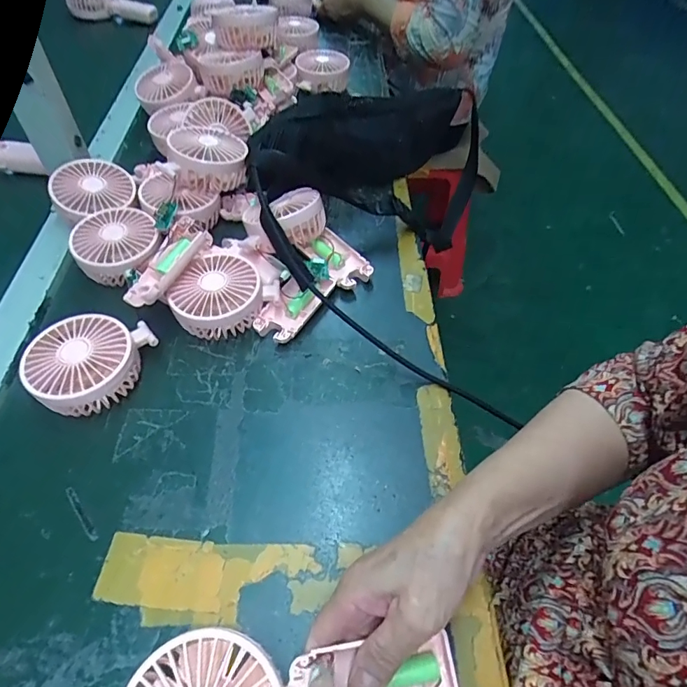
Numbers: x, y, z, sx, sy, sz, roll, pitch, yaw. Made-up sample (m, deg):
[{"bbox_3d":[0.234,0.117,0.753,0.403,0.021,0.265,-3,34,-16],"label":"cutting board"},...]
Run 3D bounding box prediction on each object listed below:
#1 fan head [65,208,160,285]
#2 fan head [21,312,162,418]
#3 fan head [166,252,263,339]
[{"bbox_3d":[-0.238,-0.104,0.481,0.084,0.036,0.084,0,53,-1],"label":"fan head"},{"bbox_3d":[-0.219,0.015,0.396,0.084,0.043,0.100,16,54,11],"label":"fan head"},{"bbox_3d":[-0.117,-0.045,0.442,0.077,0.044,0.092,16,54,11],"label":"fan head"}]

